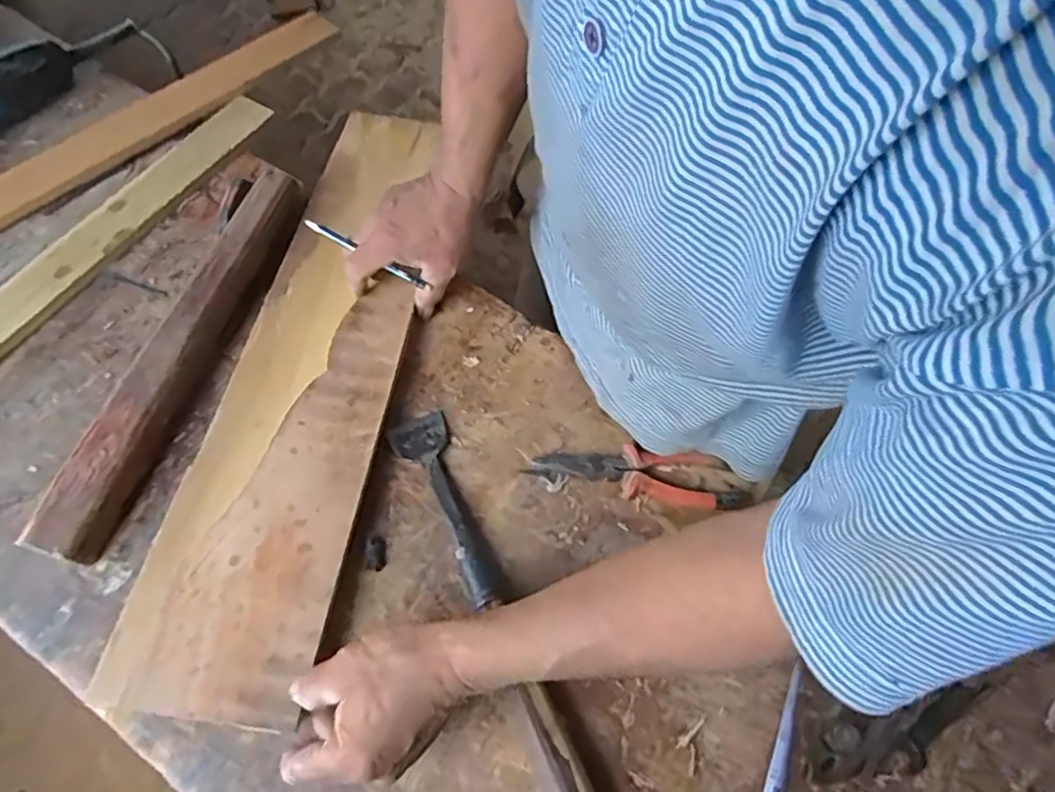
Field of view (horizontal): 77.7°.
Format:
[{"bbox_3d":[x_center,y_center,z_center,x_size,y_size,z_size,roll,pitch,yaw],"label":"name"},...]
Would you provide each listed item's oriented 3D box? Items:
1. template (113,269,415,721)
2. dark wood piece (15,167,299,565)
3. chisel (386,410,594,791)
[{"bbox_3d":[-0.178,0.062,0.546,0.114,0.010,0.384,16,63,4],"label":"template"},{"bbox_3d":[-0.309,-0.053,0.592,0.050,0.047,0.408,15,62,5],"label":"dark wood piece"},{"bbox_3d":[-0.034,0.156,0.512,0.046,0.038,0.342,-20,66,-13],"label":"chisel"}]

